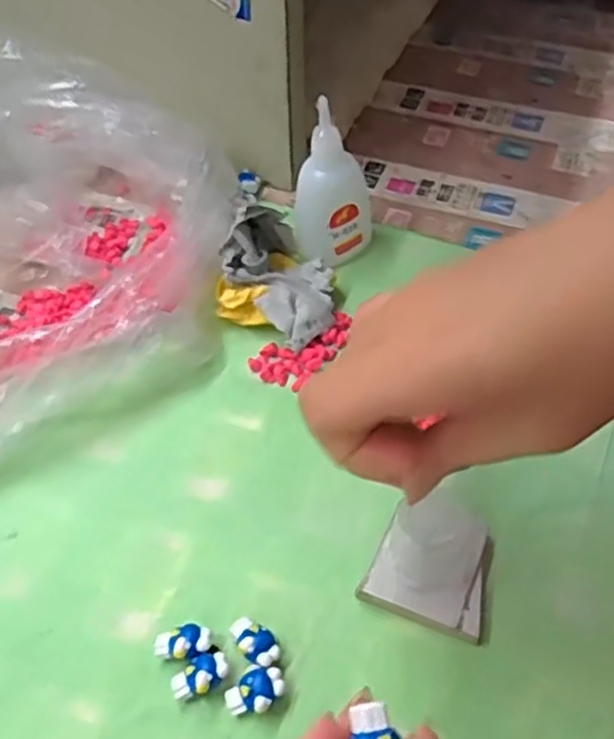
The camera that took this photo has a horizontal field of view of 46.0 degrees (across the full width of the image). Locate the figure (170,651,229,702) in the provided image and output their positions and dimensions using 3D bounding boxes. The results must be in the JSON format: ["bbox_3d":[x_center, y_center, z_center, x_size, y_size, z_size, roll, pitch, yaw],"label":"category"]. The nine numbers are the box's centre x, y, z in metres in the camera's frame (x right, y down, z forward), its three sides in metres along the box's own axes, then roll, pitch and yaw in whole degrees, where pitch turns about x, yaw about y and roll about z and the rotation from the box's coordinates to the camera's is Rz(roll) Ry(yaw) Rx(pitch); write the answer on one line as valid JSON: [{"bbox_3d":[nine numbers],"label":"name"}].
[{"bbox_3d":[-0.040,0.116,0.274,0.022,0.012,0.012,-24,55,-17],"label":"figure"}]

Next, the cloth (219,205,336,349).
[{"bbox_3d":[-0.015,-0.054,0.395,0.057,0.037,0.084,-34,59,-23],"label":"cloth"}]

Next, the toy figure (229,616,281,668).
[{"bbox_3d":[-0.021,0.106,0.282,0.023,0.013,0.014,26,57,20],"label":"toy figure"}]

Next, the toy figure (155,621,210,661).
[{"bbox_3d":[-0.048,0.108,0.283,0.021,0.011,0.014,-13,53,-9],"label":"toy figure"}]

